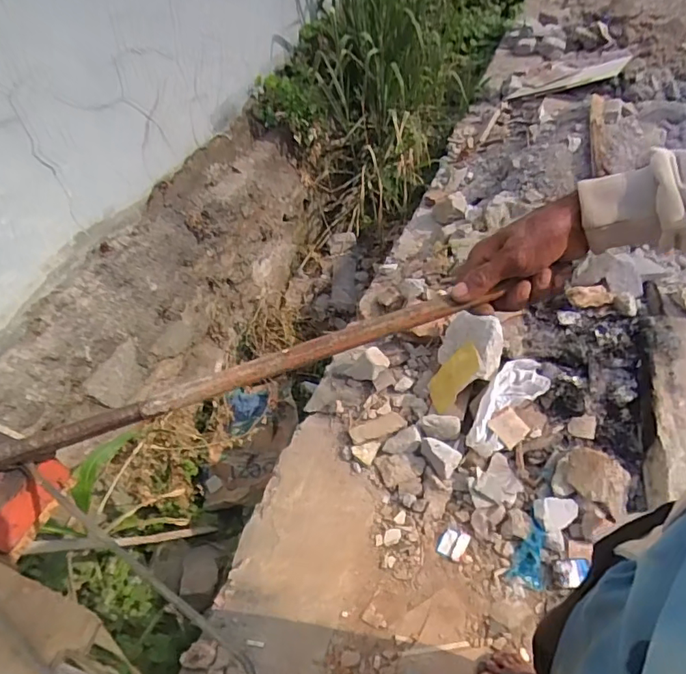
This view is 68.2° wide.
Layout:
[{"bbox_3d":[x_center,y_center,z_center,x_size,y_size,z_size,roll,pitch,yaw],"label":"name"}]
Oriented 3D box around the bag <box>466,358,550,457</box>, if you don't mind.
[{"bbox_3d":[0.485,0.193,1.504,0.134,0.052,0.339,31,73,28],"label":"bag"}]

